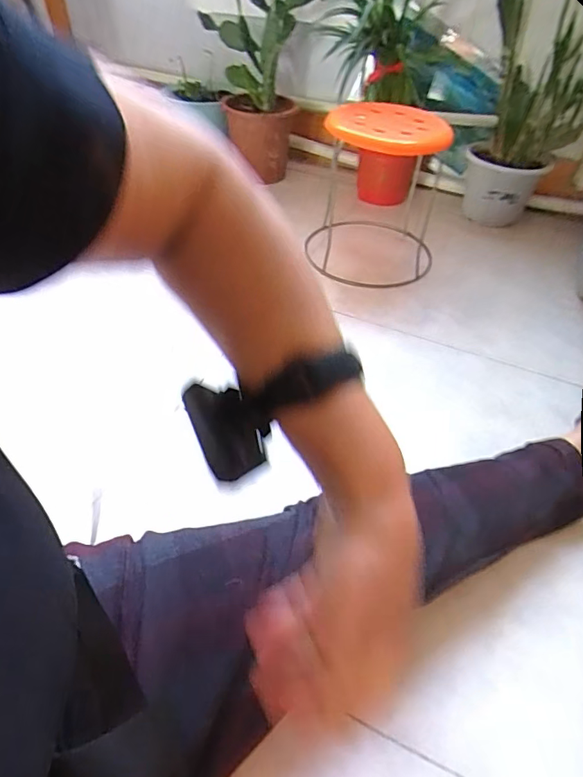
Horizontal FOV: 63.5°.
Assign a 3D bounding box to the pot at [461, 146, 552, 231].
[{"bbox_3d":[0.524,-0.514,1.192,0.200,0.148,0.179,26,49,21],"label":"pot"}]

